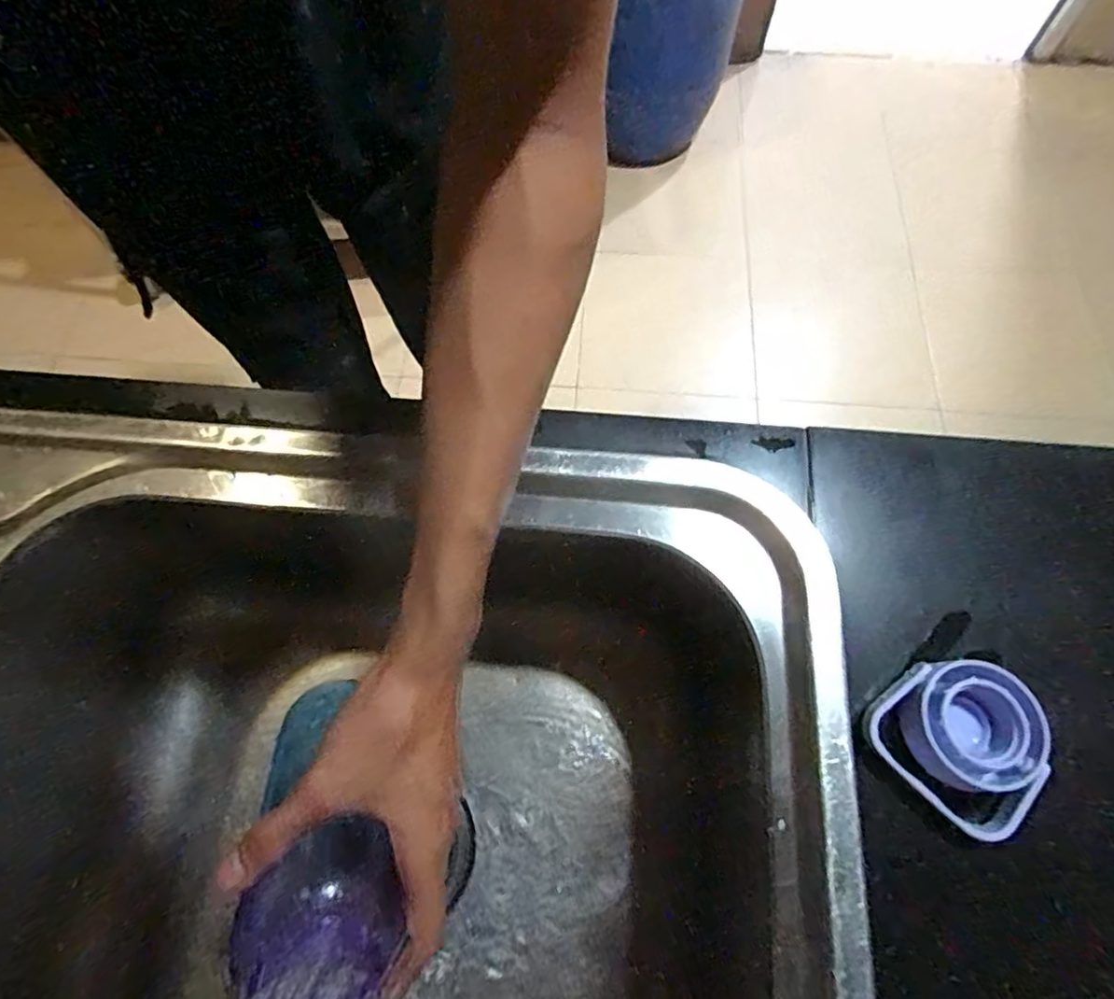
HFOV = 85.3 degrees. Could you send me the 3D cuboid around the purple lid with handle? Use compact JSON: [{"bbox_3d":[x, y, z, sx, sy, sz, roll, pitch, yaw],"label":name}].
[{"bbox_3d":[0.201,0.118,0.301,0.069,0.029,0.071,0,68,0],"label":"purple lid with handle"}]

